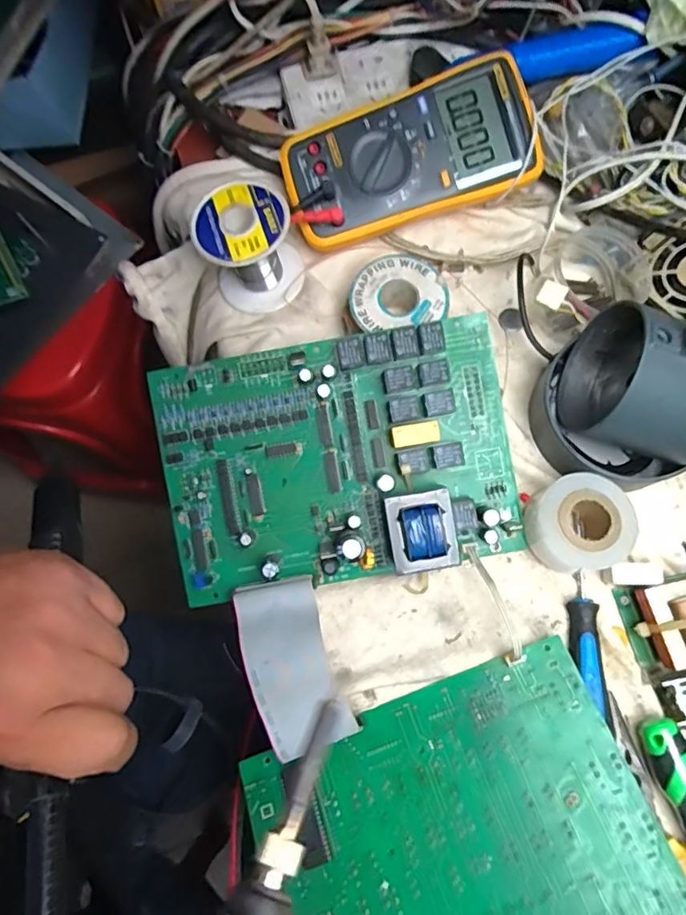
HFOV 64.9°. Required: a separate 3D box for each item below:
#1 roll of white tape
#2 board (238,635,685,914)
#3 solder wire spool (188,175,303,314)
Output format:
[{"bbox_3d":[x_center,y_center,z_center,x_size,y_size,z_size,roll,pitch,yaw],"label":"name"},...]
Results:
[{"bbox_3d":[0.149,0.042,0.344,0.056,0.033,0.058,0,77,2],"label":"roll of white tape"},{"bbox_3d":[0.061,0.217,0.301,0.210,0.006,0.157,-24,62,3],"label":"board"},{"bbox_3d":[-0.065,-0.144,0.380,0.063,0.068,0.059,0,77,2],"label":"solder wire spool"}]

